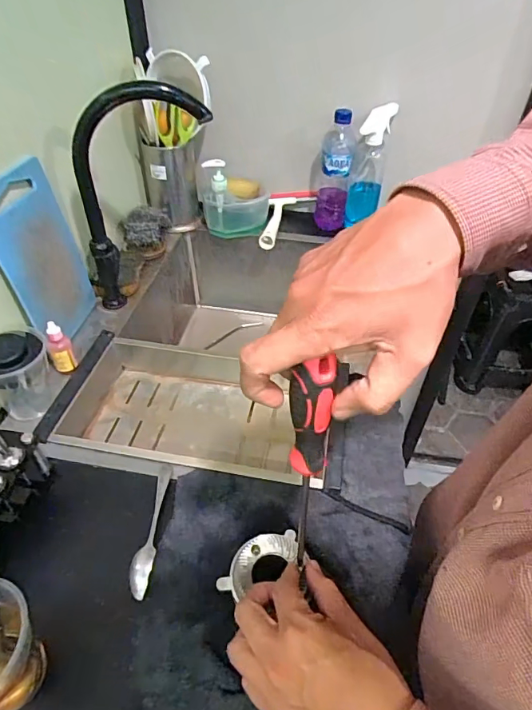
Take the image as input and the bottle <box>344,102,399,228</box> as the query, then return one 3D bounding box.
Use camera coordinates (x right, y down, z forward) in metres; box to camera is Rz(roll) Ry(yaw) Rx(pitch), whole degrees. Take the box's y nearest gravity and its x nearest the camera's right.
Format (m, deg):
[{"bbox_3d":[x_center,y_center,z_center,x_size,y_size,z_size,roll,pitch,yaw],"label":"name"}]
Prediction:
[{"bbox_3d":[0.207,-0.370,0.893,0.063,0.225,0.075,12,44,11],"label":"bottle"}]

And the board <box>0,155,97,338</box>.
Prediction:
[{"bbox_3d":[-0.305,-0.133,0.612,0.013,0.234,0.148,4,42,11],"label":"board"}]

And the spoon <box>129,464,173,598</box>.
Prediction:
[{"bbox_3d":[-0.120,0.180,0.474,0.022,0.013,0.144,4,43,2],"label":"spoon"}]

